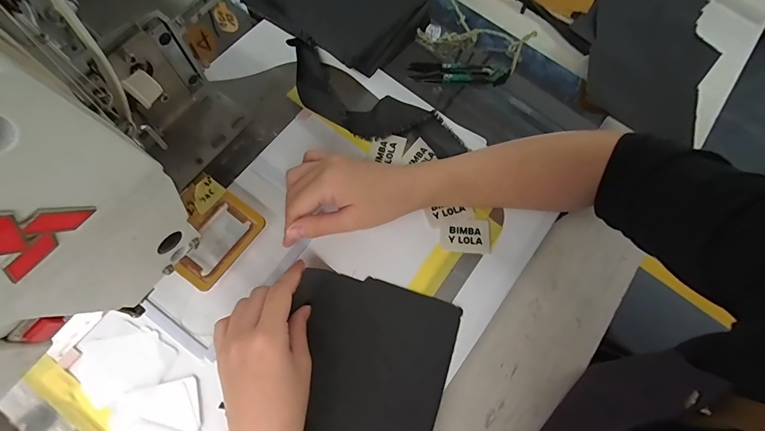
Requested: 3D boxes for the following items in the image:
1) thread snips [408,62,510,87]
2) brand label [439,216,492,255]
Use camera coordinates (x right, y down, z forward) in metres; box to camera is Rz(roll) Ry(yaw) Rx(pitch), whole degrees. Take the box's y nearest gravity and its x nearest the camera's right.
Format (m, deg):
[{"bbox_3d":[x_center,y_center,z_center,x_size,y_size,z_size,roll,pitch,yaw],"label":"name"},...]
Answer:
[{"bbox_3d":[0.087,-0.160,0.409,0.111,0.007,0.024,4,73,-3],"label":"thread snips"},{"bbox_3d":[0.082,0.019,0.358,0.049,0.004,0.035,3,73,-3],"label":"brand label"}]

